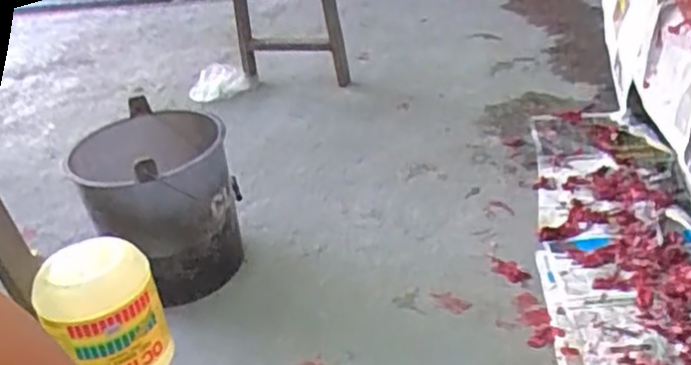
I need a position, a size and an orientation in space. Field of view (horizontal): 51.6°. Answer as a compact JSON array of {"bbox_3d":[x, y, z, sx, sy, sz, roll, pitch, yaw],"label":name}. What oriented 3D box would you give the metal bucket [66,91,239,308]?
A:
[{"bbox_3d":[-0.344,0.039,1.373,0.265,0.289,0.307,-23,34,-24],"label":"metal bucket"}]

